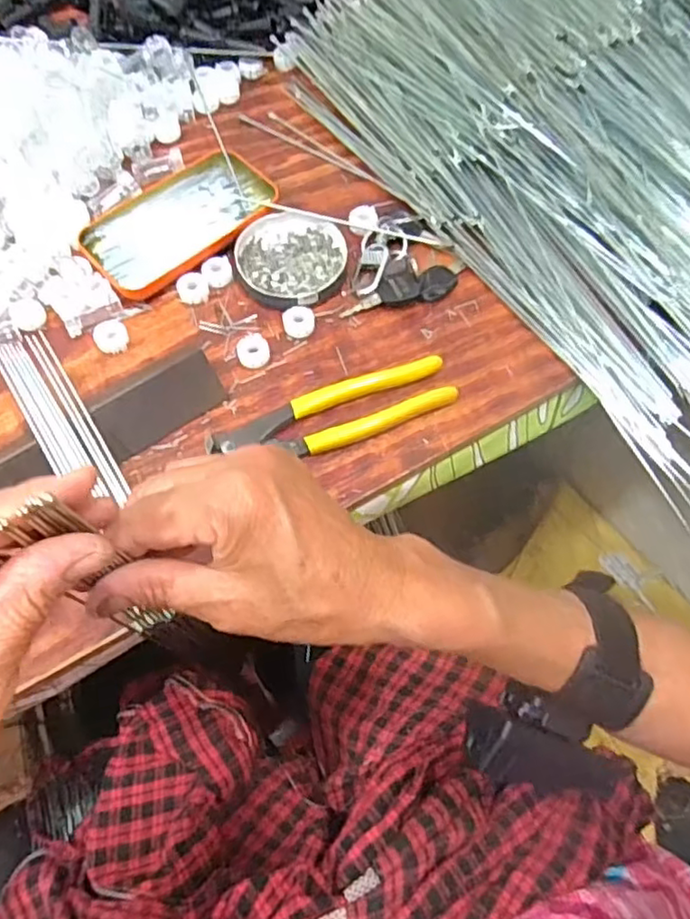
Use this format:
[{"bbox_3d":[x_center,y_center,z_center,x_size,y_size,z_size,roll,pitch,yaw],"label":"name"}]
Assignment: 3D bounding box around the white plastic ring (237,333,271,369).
[{"bbox_3d":[-0.063,-0.075,0.439,0.022,0.009,0.025,-9,66,-6],"label":"white plastic ring"}]

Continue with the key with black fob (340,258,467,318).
[{"bbox_3d":[0.045,-0.131,0.459,0.096,0.011,0.033,-16,67,-9],"label":"key with black fob"}]

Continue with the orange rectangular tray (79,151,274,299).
[{"bbox_3d":[-0.127,-0.183,0.480,0.143,0.012,0.085,-39,72,-17],"label":"orange rectangular tray"}]

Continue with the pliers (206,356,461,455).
[{"bbox_3d":[-0.006,-0.029,0.416,0.163,0.010,0.040,-22,68,-11],"label":"pliers"}]

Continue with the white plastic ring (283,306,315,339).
[{"bbox_3d":[-0.033,-0.097,0.450,0.022,0.010,0.021,1,65,-1],"label":"white plastic ring"}]

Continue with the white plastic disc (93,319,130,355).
[{"bbox_3d":[-0.163,-0.085,0.442,0.022,0.011,0.023,1,65,-1],"label":"white plastic disc"}]

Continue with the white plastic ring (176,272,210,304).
[{"bbox_3d":[-0.111,-0.125,0.460,0.021,0.010,0.023,1,65,-1],"label":"white plastic ring"}]

